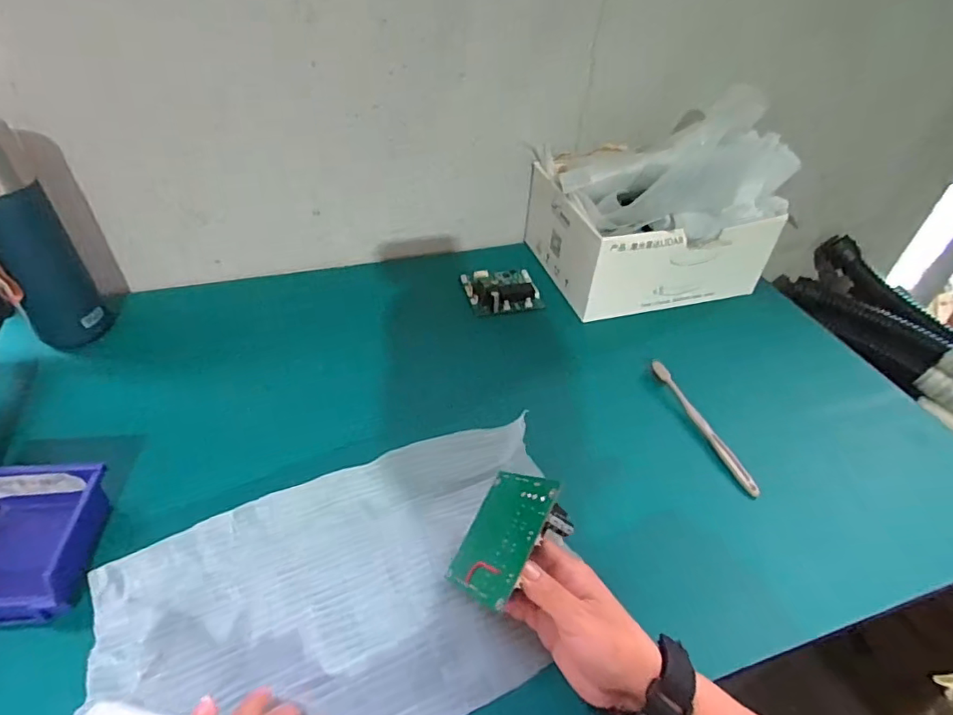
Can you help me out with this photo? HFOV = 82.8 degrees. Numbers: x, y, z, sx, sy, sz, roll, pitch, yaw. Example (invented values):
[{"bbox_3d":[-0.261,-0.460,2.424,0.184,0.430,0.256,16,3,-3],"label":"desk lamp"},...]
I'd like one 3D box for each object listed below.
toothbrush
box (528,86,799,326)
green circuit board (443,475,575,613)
[{"bbox_3d":[0.232,0.067,0.557,0.011,0.020,0.170,-12,45,-17],"label":"toothbrush"},{"bbox_3d":[0.231,-0.207,0.714,0.272,0.202,0.224,-10,45,-16],"label":"box"},{"bbox_3d":[0.023,0.133,0.398,0.019,0.085,0.092,38,70,-20],"label":"green circuit board"}]

